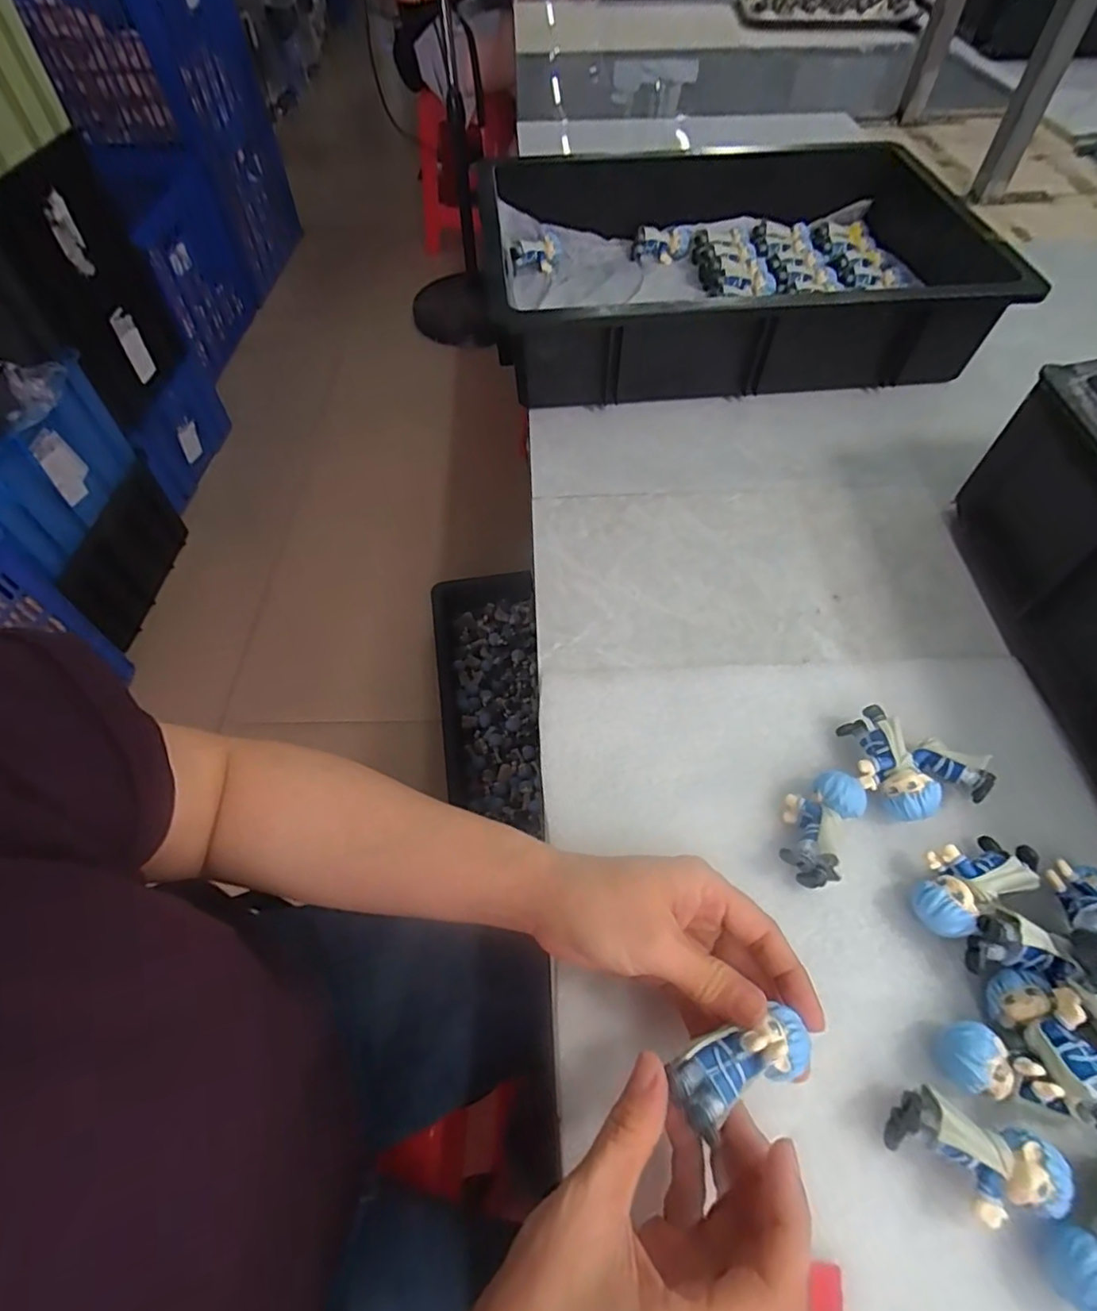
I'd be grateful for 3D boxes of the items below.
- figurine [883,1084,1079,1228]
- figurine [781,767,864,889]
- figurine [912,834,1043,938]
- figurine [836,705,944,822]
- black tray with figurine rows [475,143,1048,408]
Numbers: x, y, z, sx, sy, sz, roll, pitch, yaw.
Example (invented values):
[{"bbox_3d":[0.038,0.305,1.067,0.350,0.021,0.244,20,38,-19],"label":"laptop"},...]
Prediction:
[{"bbox_3d":[0.174,0.208,0.251,0.061,0.029,0.034,19,58,13],"label":"figurine"},{"bbox_3d":[0.145,0.092,0.327,0.034,0.029,0.060,24,59,16],"label":"figurine"},{"bbox_3d":[0.212,0.114,0.310,0.065,0.029,0.034,-23,59,-14],"label":"figurine"},{"bbox_3d":[0.187,0.063,0.342,0.029,0.028,0.063,-16,57,-10],"label":"figurine"},{"bbox_3d":[0.171,-0.385,0.607,0.477,0.095,0.339,-5,56,-3],"label":"black tray with figurine rows"}]

